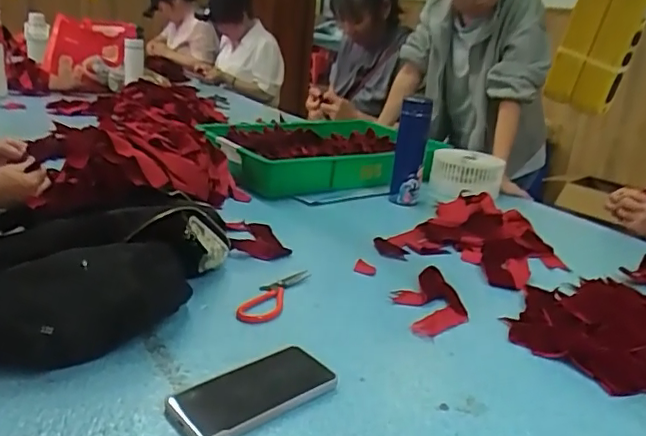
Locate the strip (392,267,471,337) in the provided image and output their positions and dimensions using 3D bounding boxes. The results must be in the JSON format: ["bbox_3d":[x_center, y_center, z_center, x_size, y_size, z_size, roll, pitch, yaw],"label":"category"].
[{"bbox_3d":[0.148,0.113,0.797,0.089,0.021,0.152,1,21,-11],"label":"strip"}]

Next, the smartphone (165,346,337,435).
[{"bbox_3d":[-0.071,0.175,0.578,0.162,0.012,0.082,-13,26,-39],"label":"smartphone"}]

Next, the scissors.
[{"bbox_3d":[-0.068,0.105,0.779,0.051,0.008,0.159,10,21,14],"label":"scissors"}]

